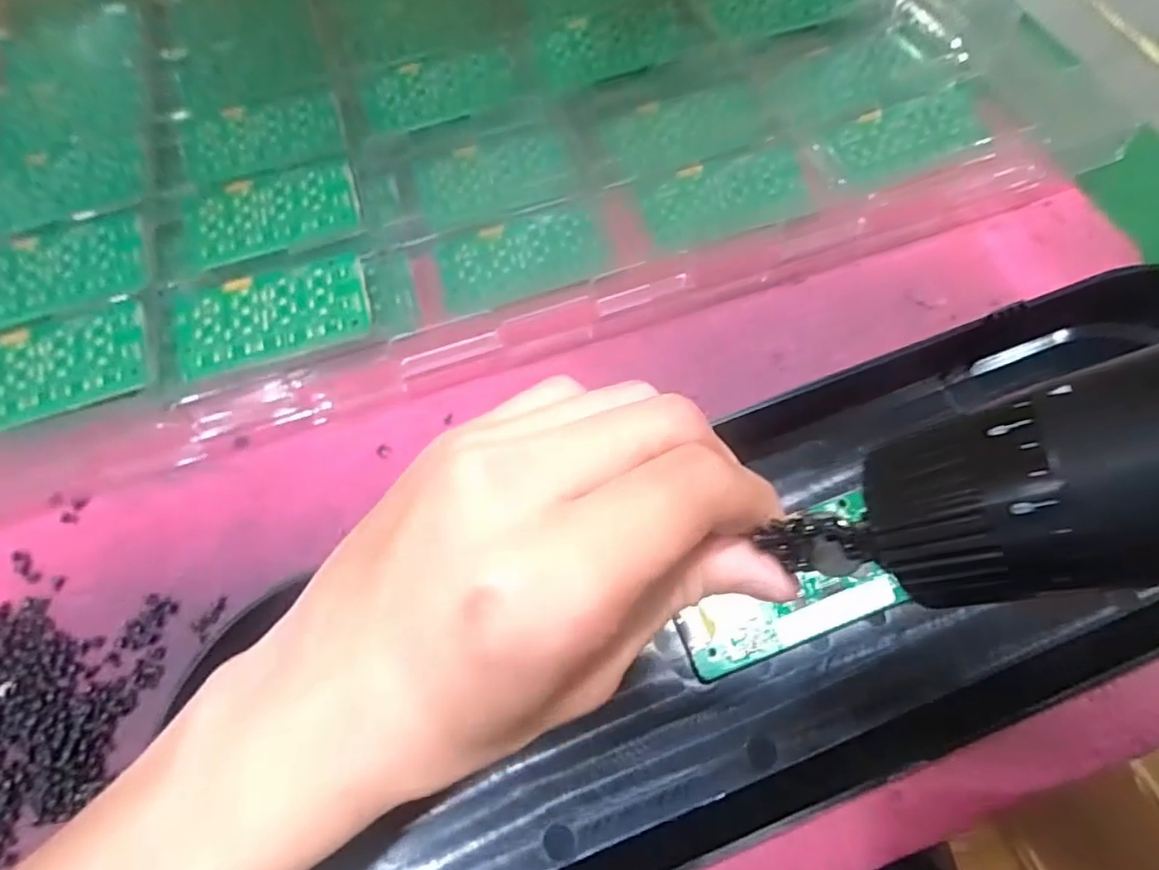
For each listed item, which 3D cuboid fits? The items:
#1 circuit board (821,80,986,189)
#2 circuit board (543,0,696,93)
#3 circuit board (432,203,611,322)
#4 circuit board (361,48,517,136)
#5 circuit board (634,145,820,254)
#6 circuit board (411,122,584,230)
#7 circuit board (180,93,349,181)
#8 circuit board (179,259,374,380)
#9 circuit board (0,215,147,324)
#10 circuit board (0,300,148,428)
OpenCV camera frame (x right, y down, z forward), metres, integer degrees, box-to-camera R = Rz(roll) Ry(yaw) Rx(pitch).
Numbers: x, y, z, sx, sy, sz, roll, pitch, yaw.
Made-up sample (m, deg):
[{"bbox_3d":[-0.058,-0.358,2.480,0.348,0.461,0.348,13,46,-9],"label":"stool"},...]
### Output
[{"bbox_3d":[0.192,-0.176,0.365,0.099,0.006,0.043,-21,68,-6],"label":"circuit board"},{"bbox_3d":[0.021,-0.253,0.402,0.095,0.004,0.057,-18,68,-5],"label":"circuit board"},{"bbox_3d":[-0.033,-0.097,0.339,0.087,0.005,0.053,-18,68,-5],"label":"circuit board"},{"bbox_3d":[-0.087,-0.217,0.392,0.093,0.005,0.057,-15,68,-4],"label":"circuit board"},{"bbox_3d":[0.082,-0.131,0.348,0.094,0.007,0.054,-20,68,-6],"label":"circuit board"},{"bbox_3d":[-0.048,-0.151,0.366,0.090,0.006,0.061,-16,68,-5],"label":"circuit board"},{"bbox_3d":[-0.192,-0.182,0.376,0.092,0.004,0.063,-15,68,-4],"label":"circuit board"},{"bbox_3d":[-0.151,-0.059,0.308,0.091,0.004,0.046,-17,76,-3],"label":"circuit board"},{"bbox_3d":[-0.280,-0.086,0.335,0.092,0.009,0.055,-13,67,-3],"label":"circuit board"},{"bbox_3d":[-0.253,-0.033,0.299,0.087,0.007,0.048,-17,68,-5],"label":"circuit board"}]

